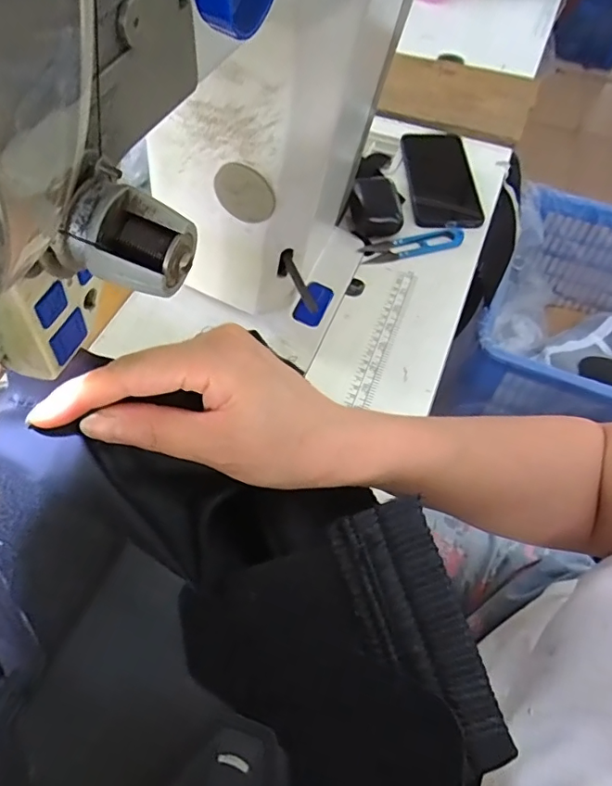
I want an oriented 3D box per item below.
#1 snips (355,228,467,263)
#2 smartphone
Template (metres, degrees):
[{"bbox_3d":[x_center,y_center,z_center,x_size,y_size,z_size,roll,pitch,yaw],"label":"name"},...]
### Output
[{"bbox_3d":[0.119,-0.163,0.566,0.123,0.006,0.029,-15,59,-11],"label":"snips"},{"bbox_3d":[0.165,-0.273,0.636,0.078,0.015,0.201,0,58,-2],"label":"smartphone"}]

